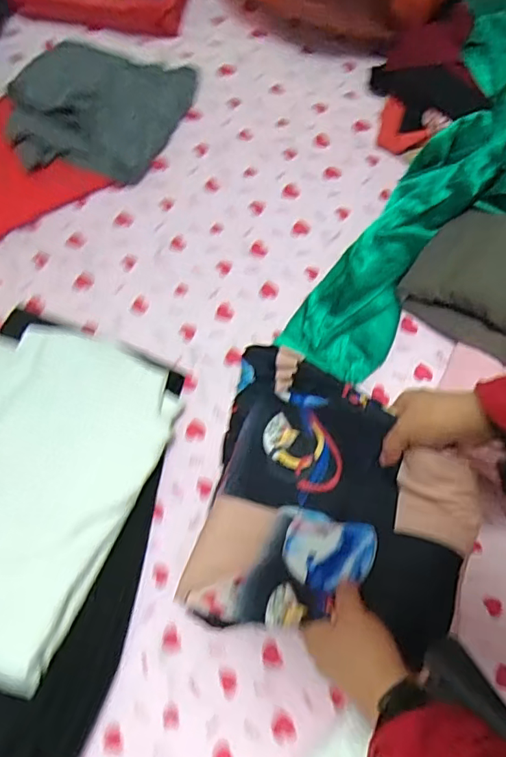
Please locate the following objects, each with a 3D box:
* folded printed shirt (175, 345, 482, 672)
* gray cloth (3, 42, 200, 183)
[{"bbox_3d":[0.083,0.109,0.512,0.245,0.086,0.268,13,70,3],"label":"folded printed shirt"},{"bbox_3d":[-0.209,-0.369,0.709,0.195,0.056,0.241,25,72,8],"label":"gray cloth"}]

